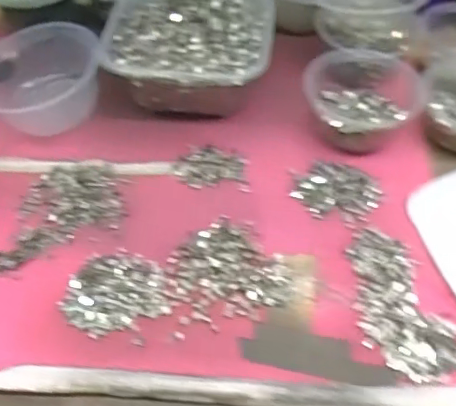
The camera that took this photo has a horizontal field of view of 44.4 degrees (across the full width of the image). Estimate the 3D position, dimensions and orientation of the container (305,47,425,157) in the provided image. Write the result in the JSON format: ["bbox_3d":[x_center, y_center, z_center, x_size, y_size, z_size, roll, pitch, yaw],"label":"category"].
[{"bbox_3d":[0.145,-0.114,0.587,0.112,0.055,0.137,31,59,21],"label":"container"}]

